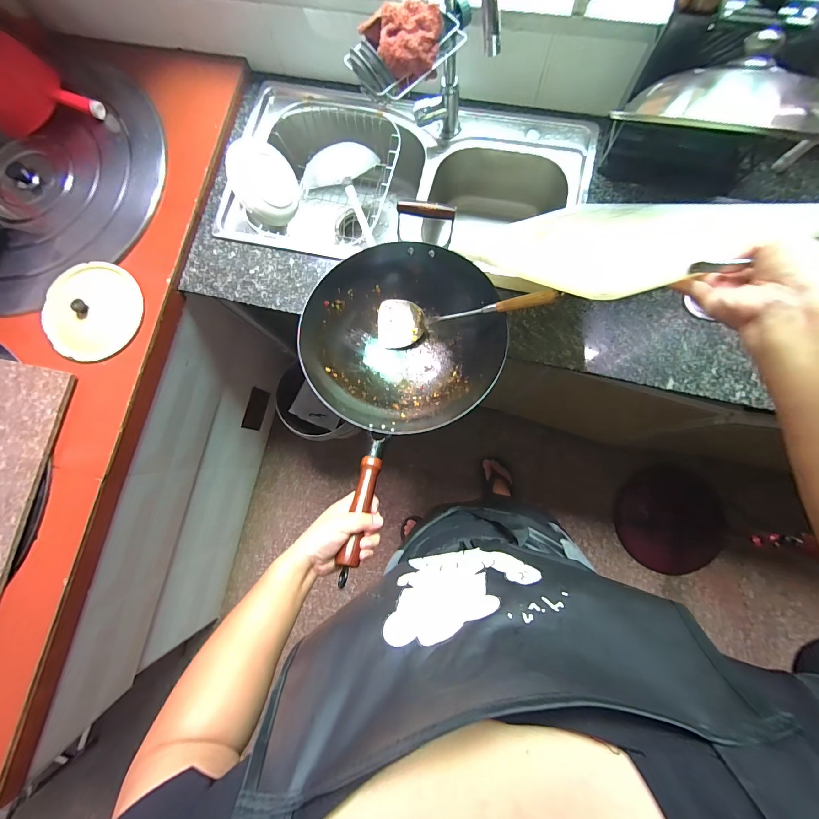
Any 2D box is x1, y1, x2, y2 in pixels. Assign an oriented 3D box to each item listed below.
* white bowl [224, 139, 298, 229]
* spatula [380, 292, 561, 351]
[{"bbox_3d":[-0.353,-0.539,0.834,0.063,0.159,0.175,1,102,45],"label":"white bowl"},{"bbox_3d":[0.091,-0.171,0.634,0.341,0.058,0.097,1,80,34],"label":"spatula"}]

